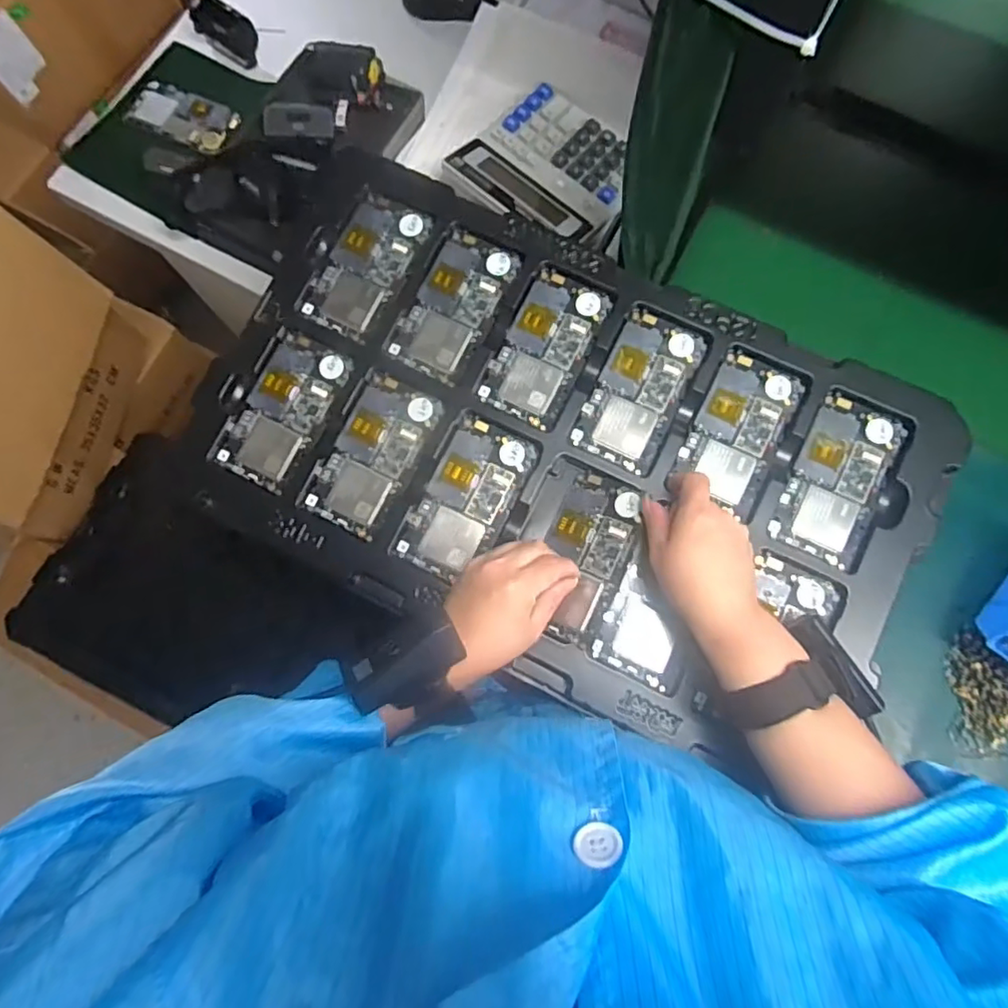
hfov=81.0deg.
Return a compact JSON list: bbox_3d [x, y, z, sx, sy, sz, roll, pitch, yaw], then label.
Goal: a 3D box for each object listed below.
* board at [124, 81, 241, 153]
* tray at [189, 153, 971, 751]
[{"bbox_3d":[-0.372,-0.450,0.684,0.122,0.007,0.067,22,79,5],"label":"board"},{"bbox_3d":[0.045,-0.045,0.462,0.539,0.027,0.319,26,80,6],"label":"tray"}]

